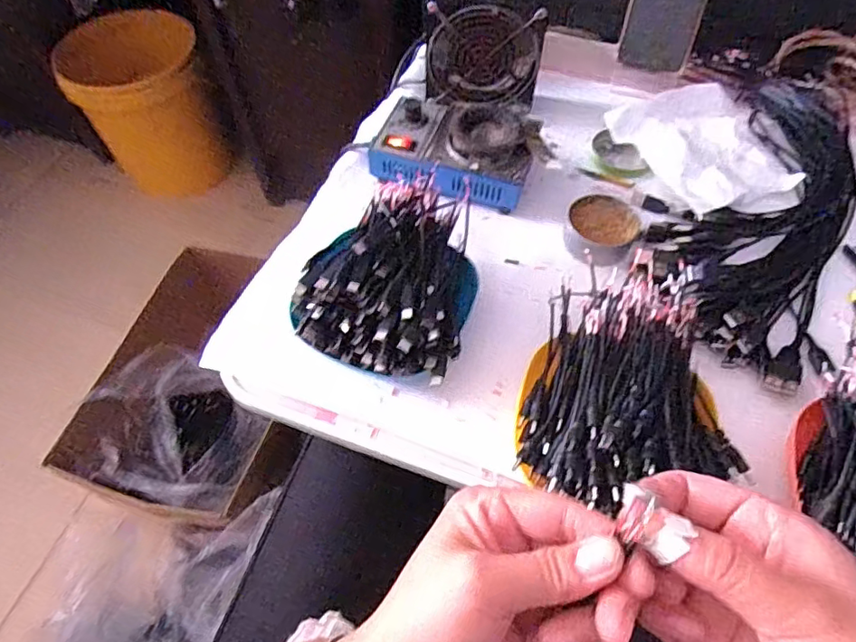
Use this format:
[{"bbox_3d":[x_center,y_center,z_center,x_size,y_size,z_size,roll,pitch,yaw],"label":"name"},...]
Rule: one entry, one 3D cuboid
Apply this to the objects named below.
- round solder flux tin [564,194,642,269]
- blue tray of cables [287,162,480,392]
[{"bbox_3d":[0.160,-0.084,0.514,0.064,0.031,0.055,29,63,16],"label":"round solder flux tin"},{"bbox_3d":[-0.018,-0.045,0.454,0.125,0.077,0.181,17,61,10],"label":"blue tray of cables"}]

